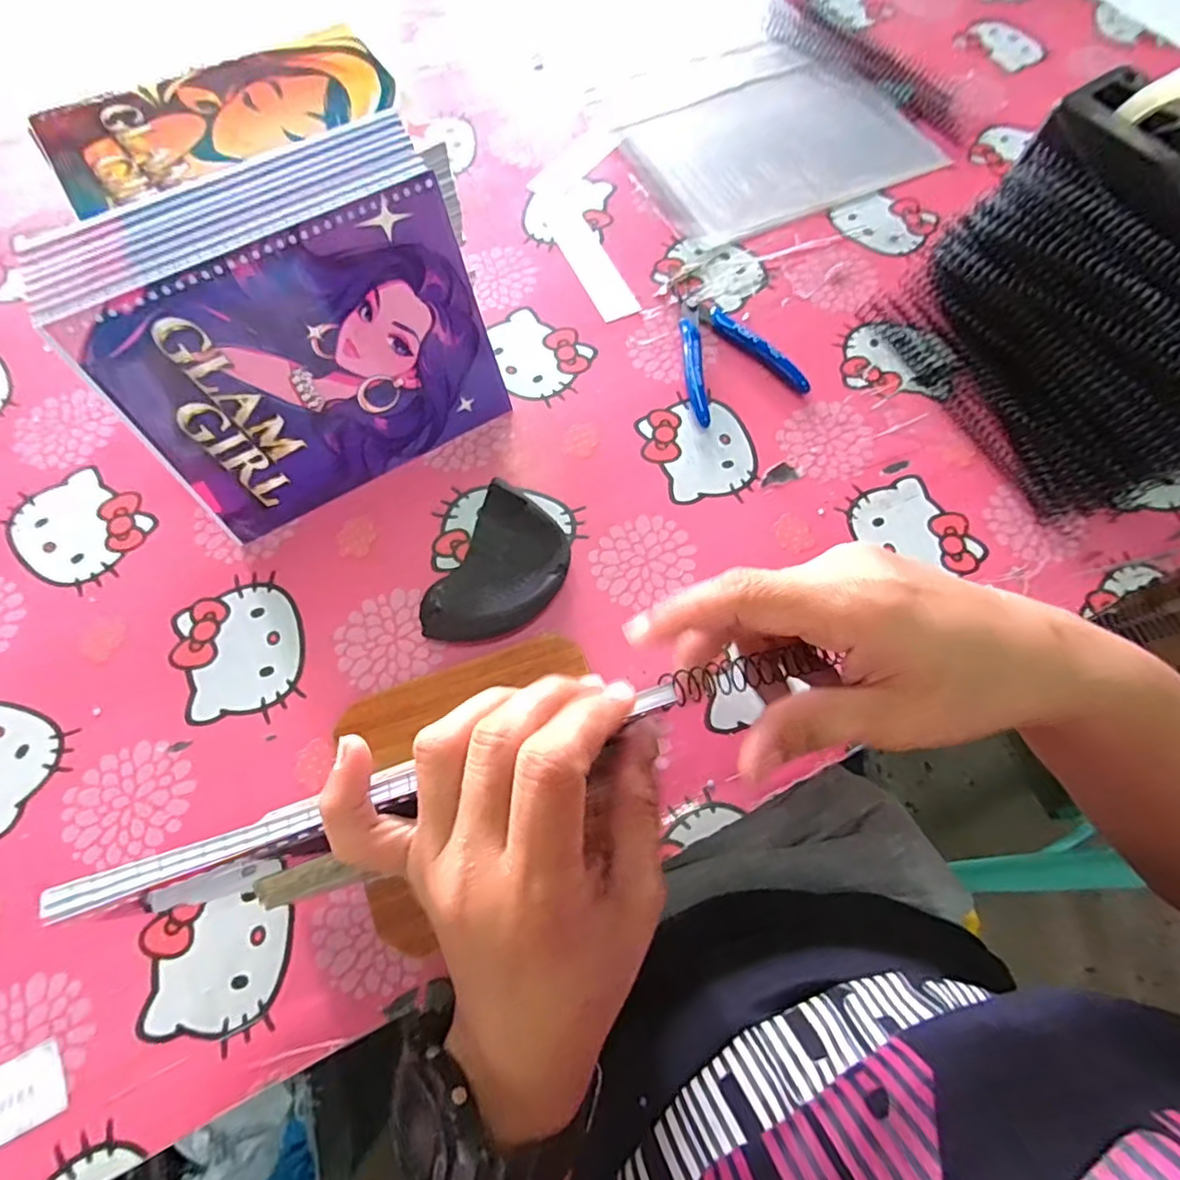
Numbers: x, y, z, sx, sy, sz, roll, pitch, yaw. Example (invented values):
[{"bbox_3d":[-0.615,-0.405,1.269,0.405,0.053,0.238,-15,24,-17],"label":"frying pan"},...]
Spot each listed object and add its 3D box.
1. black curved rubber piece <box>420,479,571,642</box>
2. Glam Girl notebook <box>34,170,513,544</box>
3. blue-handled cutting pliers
[{"bbox_3d":[-0.052,-0.008,0.361,0.066,0.029,0.098,26,71,9],"label":"black curved rubber piece"},{"bbox_3d":[-0.152,-0.124,0.346,0.197,0.143,0.004,-31,51,-12],"label":"Glam Girl notebook"},{"bbox_3d":[0.096,-0.179,0.438,0.084,0.013,0.114,-20,70,-8],"label":"blue-handled cutting pliers"}]

